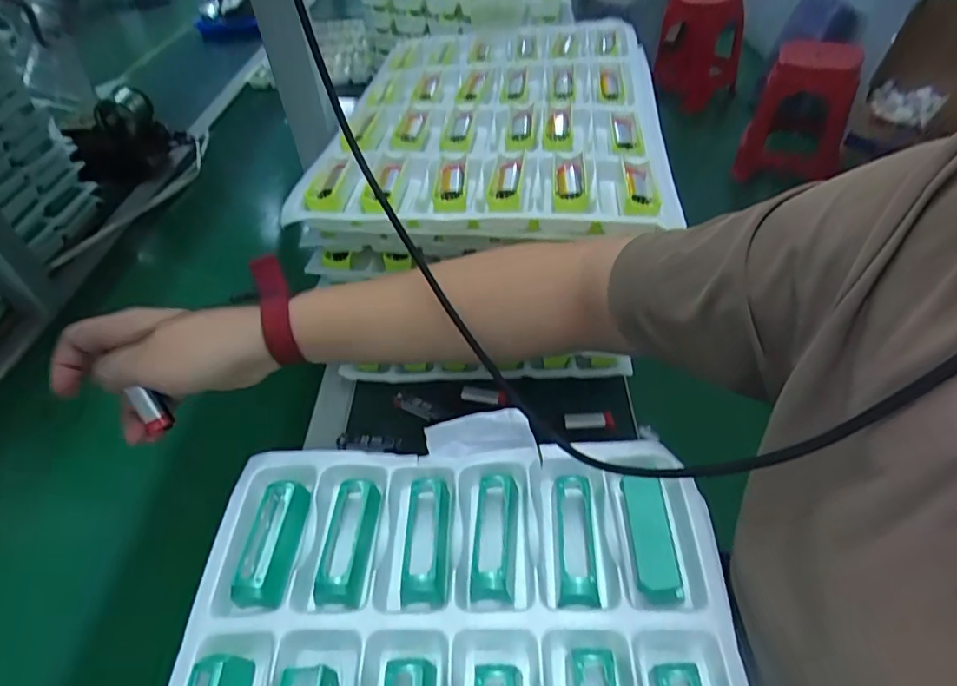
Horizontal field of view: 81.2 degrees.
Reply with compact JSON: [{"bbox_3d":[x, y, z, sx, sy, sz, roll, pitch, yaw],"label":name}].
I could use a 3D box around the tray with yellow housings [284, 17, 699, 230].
[{"bbox_3d":[0.028,-0.253,0.590,0.334,0.042,0.496,1,46,6],"label":"tray with yellow housings"}]

